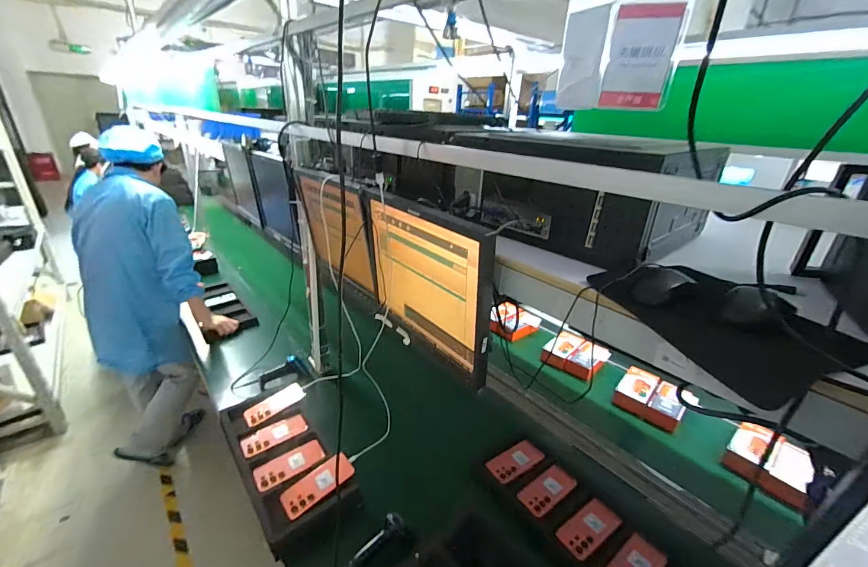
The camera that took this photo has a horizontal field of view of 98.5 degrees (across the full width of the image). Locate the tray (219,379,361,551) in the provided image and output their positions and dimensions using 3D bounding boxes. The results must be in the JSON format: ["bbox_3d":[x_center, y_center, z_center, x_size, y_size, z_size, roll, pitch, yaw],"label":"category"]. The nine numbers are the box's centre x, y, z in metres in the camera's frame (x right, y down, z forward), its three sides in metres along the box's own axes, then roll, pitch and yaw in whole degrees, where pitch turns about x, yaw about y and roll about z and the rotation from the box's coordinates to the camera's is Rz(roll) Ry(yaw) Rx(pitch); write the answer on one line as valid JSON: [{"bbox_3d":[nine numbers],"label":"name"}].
[{"bbox_3d":[-0.435,0.461,1.064,0.240,0.066,0.550,-17,31,-36],"label":"tray"}]

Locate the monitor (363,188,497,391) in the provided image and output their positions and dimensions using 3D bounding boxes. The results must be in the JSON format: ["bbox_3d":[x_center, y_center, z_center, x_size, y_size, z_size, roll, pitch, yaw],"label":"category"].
[{"bbox_3d":[-0.026,0.003,0.788,0.053,0.314,0.382,-17,30,-35],"label":"monitor"}]

